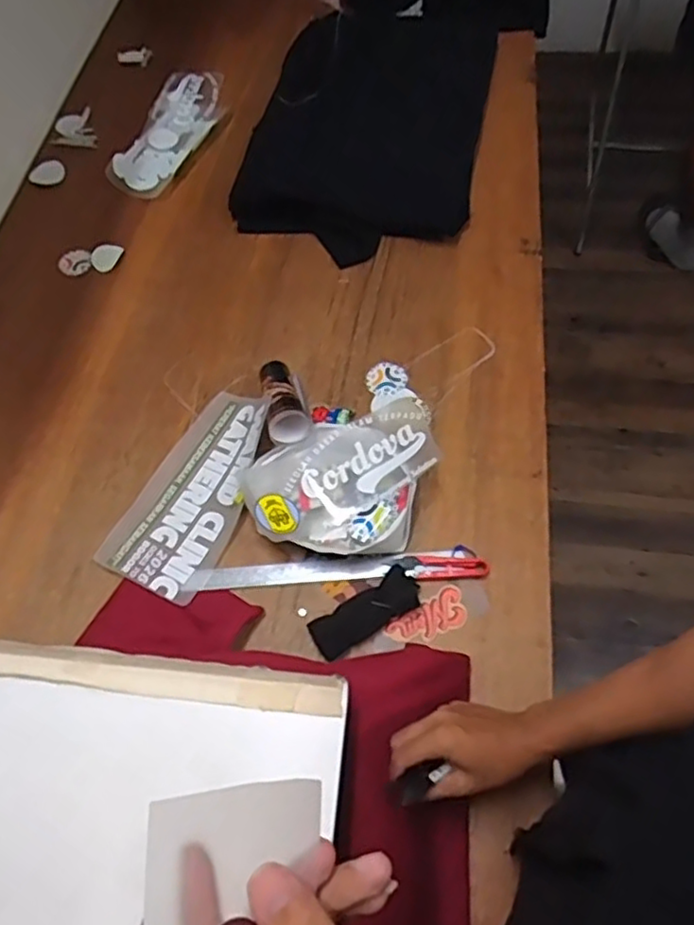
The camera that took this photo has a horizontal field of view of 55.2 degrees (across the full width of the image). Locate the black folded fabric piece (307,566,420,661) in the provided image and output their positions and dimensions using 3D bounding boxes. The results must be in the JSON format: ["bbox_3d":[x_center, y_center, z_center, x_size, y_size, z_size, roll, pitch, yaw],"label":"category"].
[{"bbox_3d":[0.021,0.166,0.739,0.128,0.026,0.049,-31,63,-13],"label":"black folded fabric piece"}]

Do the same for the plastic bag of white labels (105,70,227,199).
[{"bbox_3d":[-0.318,-0.608,1.208,0.128,0.020,0.324,13,62,11],"label":"plastic bag of white labels"}]

